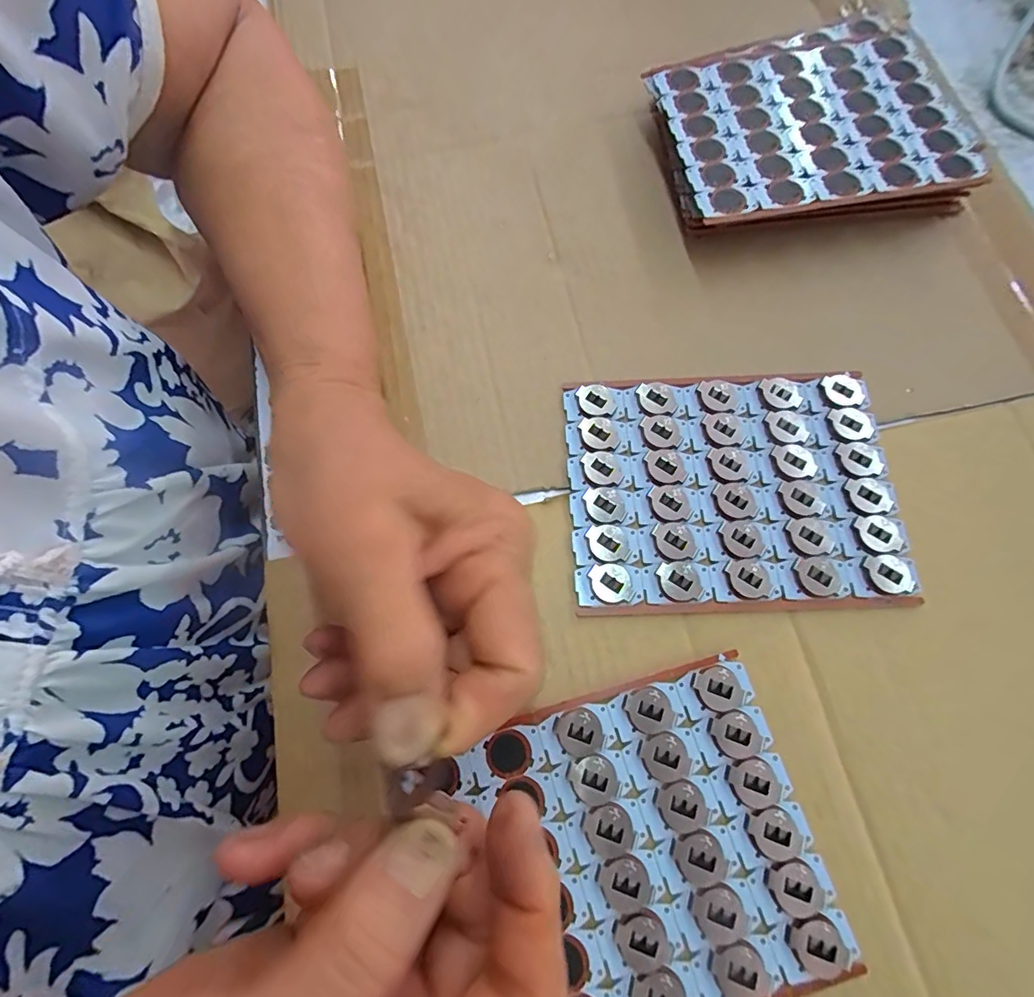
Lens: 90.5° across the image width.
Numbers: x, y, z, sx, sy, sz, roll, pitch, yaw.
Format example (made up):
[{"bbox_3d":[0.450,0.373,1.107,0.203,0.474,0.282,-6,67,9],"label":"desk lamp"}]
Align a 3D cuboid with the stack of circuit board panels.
[{"bbox_3d":[0.160,-0.208,0.293,0.156,0.034,0.124,-13,72,-4],"label":"stack of circuit board panels"}]

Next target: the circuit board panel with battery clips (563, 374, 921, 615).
[{"bbox_3d":[0.098,-0.004,0.241,0.147,0.008,0.111,-1,72,0],"label":"circuit board panel with battery clips"}]

